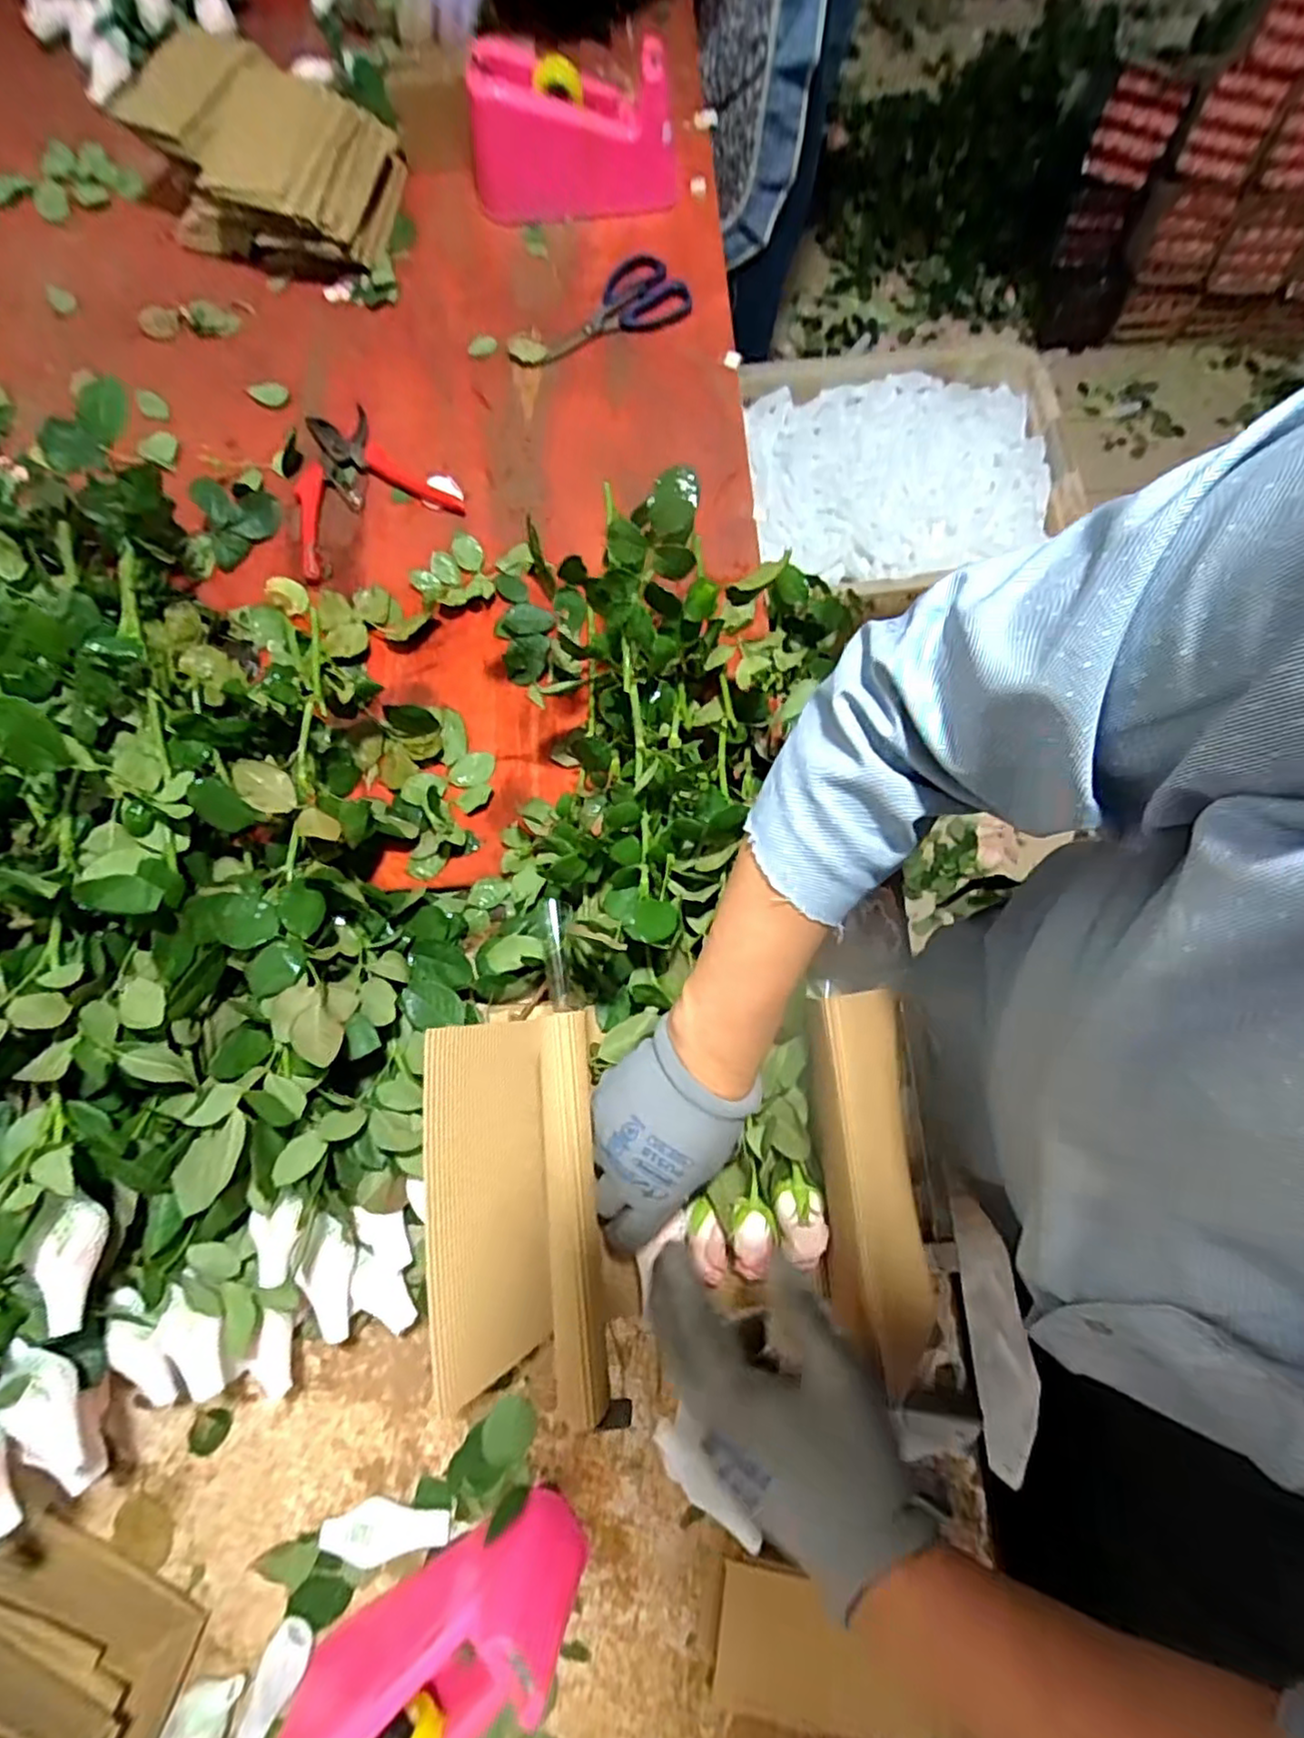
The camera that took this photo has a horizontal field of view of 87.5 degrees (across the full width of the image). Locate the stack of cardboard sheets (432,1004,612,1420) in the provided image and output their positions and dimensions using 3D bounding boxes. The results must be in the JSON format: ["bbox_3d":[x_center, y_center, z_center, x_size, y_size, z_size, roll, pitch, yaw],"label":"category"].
[{"bbox_3d":[-0.082,0.195,0.398,0.101,0.061,0.206,-4,78,-2],"label":"stack of cardboard sheets"}]

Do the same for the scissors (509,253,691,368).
[{"bbox_3d":[-0.063,-0.581,0.702,0.193,0.016,0.094,-26,79,-6],"label":"scissors"}]

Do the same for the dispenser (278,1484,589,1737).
[{"bbox_3d":[-0.137,0.508,0.429,0.203,0.103,0.077,-35,80,-8],"label":"dispenser"}]

